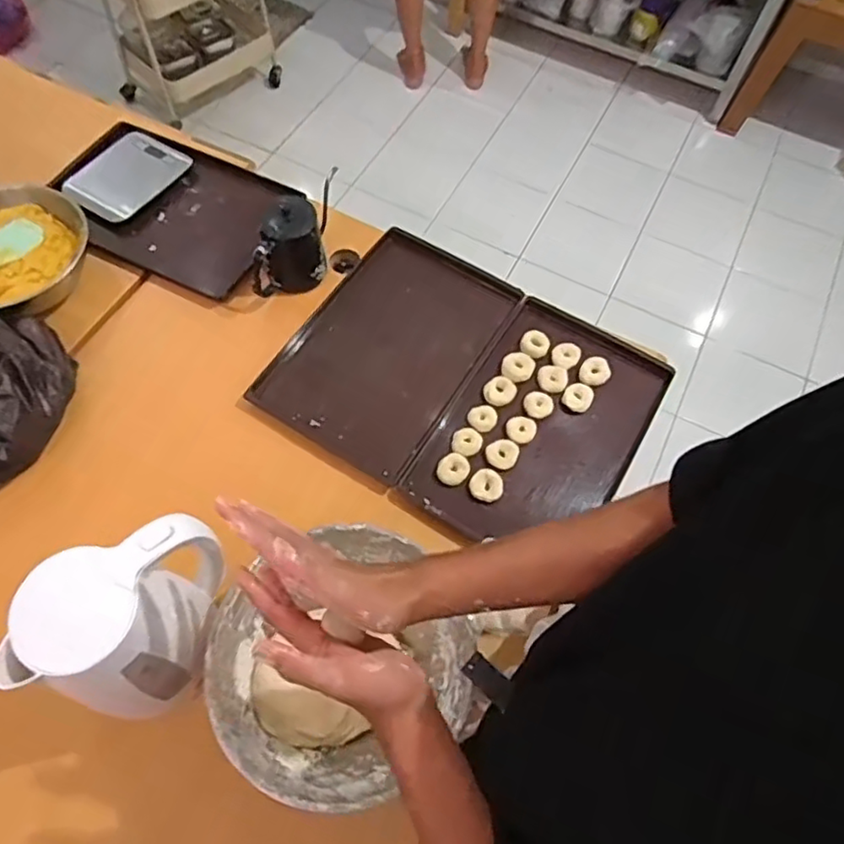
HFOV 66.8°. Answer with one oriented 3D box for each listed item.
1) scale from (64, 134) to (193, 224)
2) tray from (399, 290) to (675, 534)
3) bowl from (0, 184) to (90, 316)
[{"bbox_3d":[-0.472,-0.399,1.027,0.110,0.030,0.171,31,65,12],"label":"scale"},{"bbox_3d":[0.165,0.007,0.880,0.241,0.038,0.372,31,65,12],"label":"tray"},{"bbox_3d":[-0.578,-0.239,0.904,0.190,0.082,0.209,31,65,12],"label":"bowl"}]

